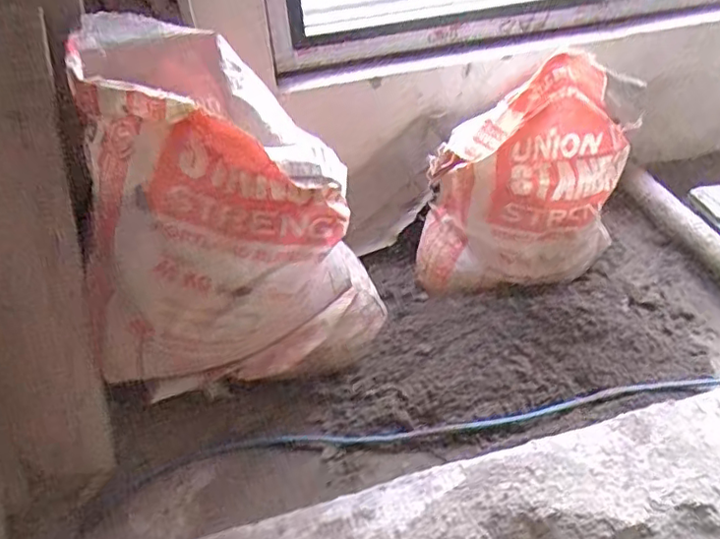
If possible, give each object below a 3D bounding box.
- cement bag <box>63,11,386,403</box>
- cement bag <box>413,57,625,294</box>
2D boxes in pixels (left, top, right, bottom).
[{"bbox_3d":[-0.158,-0.064,0.779,0.353,0.430,0.304,-4,42,0],"label":"cement bag"},{"bbox_3d":[0.255,-0.139,0.922,0.308,0.334,0.212,6,43,11],"label":"cement bag"}]

